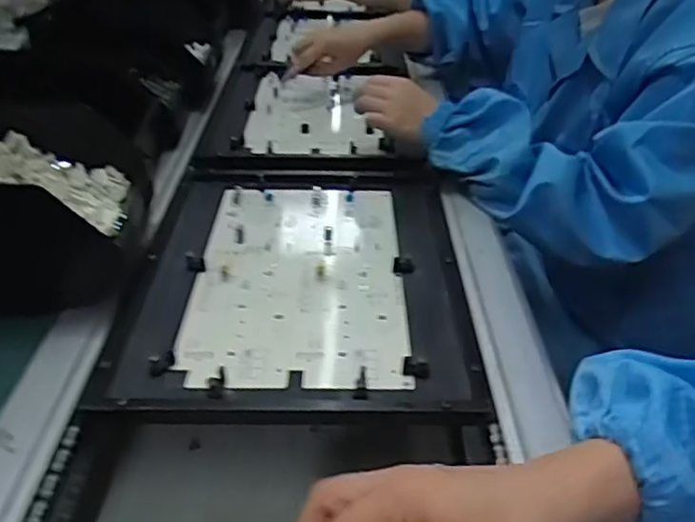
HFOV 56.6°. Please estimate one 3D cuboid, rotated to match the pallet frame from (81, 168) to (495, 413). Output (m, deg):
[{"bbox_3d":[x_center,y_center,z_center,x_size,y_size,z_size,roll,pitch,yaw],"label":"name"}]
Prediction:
[{"bbox_3d":[-0.038,0.002,0.573,0.276,0.021,0.349,1,34,-1],"label":"pallet frame"}]

